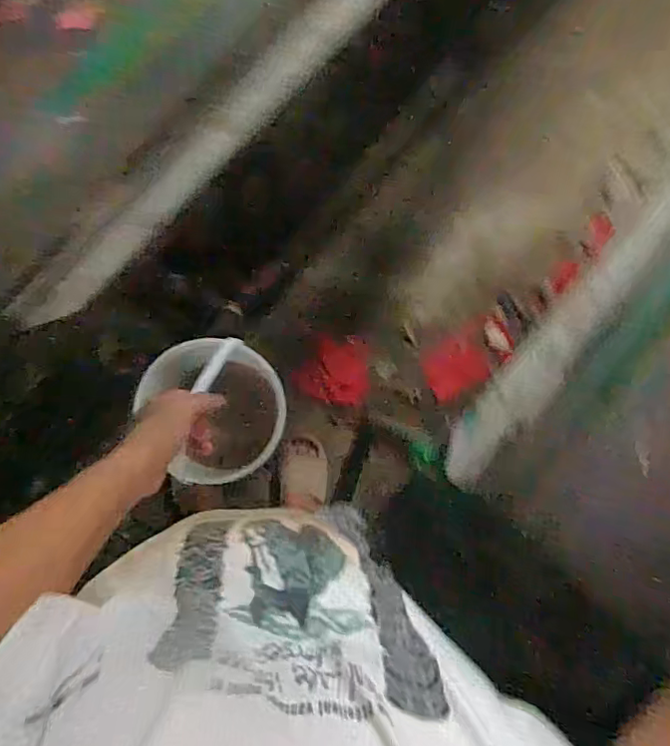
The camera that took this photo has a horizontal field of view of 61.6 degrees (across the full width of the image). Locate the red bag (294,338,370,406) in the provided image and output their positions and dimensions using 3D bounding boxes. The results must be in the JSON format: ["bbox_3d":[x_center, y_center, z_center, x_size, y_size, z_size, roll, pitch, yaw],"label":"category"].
[{"bbox_3d":[0.002,-0.005,1.620,0.194,0.034,0.185,11,87,-4],"label":"red bag"}]

